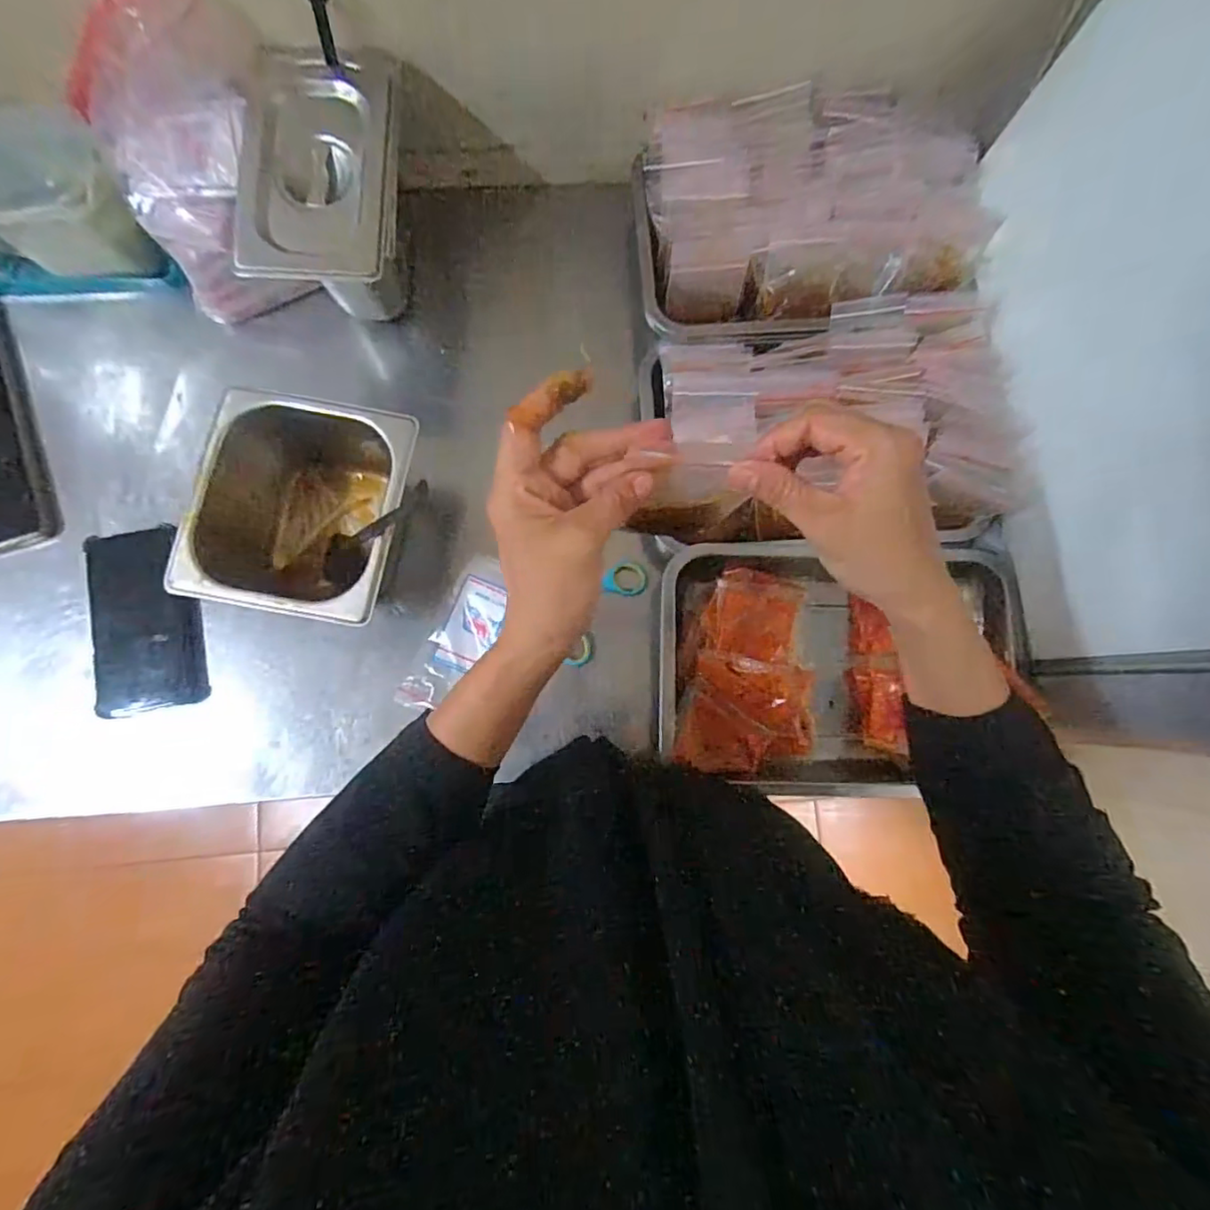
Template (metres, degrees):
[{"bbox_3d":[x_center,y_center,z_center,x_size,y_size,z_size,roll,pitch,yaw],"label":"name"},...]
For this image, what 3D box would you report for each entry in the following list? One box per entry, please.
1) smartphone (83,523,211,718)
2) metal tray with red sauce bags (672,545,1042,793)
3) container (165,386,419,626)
[{"bbox_3d":[-0.415,0.013,0.542,0.088,0.009,0.163,-11,83,-4],"label":"smartphone"},{"bbox_3d":[0.200,0.057,0.539,0.306,0.067,0.201,2,82,-3],"label":"metal tray with red sauce bags"},{"bbox_3d":[-0.247,-0.078,0.518,0.157,0.097,0.175,10,82,-1],"label":"container"}]

